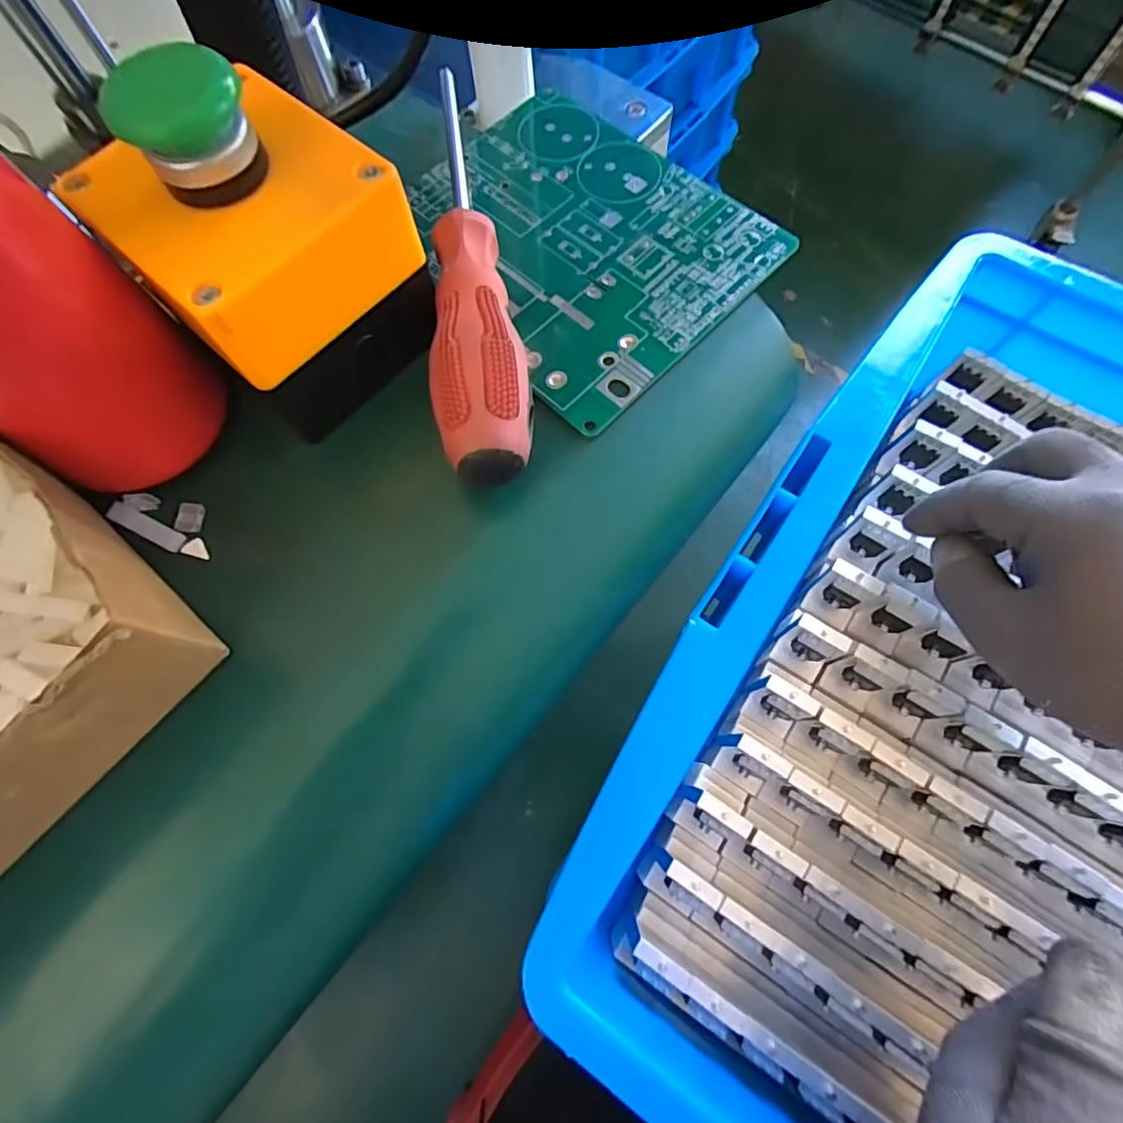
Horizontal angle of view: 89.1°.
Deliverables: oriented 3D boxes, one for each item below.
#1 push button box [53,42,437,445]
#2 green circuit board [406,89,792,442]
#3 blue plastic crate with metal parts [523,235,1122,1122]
[{"bbox_3d":[-0.094,-0.100,0.178,0.083,0.081,0.072,37,76,12],"label":"push button box"},{"bbox_3d":[0.002,-0.131,0.232,0.140,0.006,0.119,43,78,14],"label":"green circuit board"},{"bbox_3d":[0.344,0.144,0.232,0.616,0.082,0.412,30,75,10],"label":"blue plastic crate with metal parts"}]

